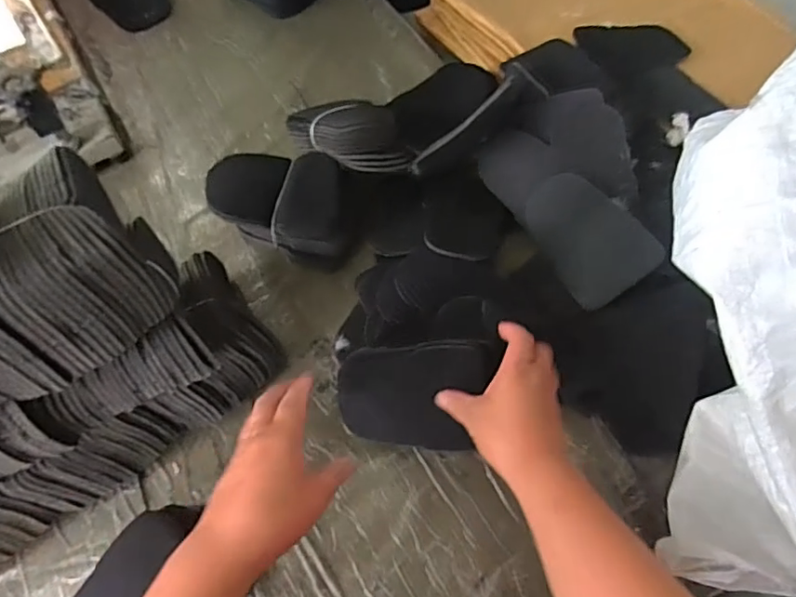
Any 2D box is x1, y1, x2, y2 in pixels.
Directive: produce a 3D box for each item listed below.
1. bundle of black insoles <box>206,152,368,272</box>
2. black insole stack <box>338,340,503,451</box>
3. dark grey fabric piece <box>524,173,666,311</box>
[{"bbox_3d":[-0.115,-0.105,0.615,0.156,0.070,0.101,16,65,9],"label":"bundle of black insoles"},{"bbox_3d":[0.018,0.089,0.516,0.144,0.012,0.095,-3,90,12],"label":"black insole stack"},{"bbox_3d":[0.192,-0.066,0.575,0.089,0.008,0.140,-42,73,20],"label":"dark grey fabric piece"}]

